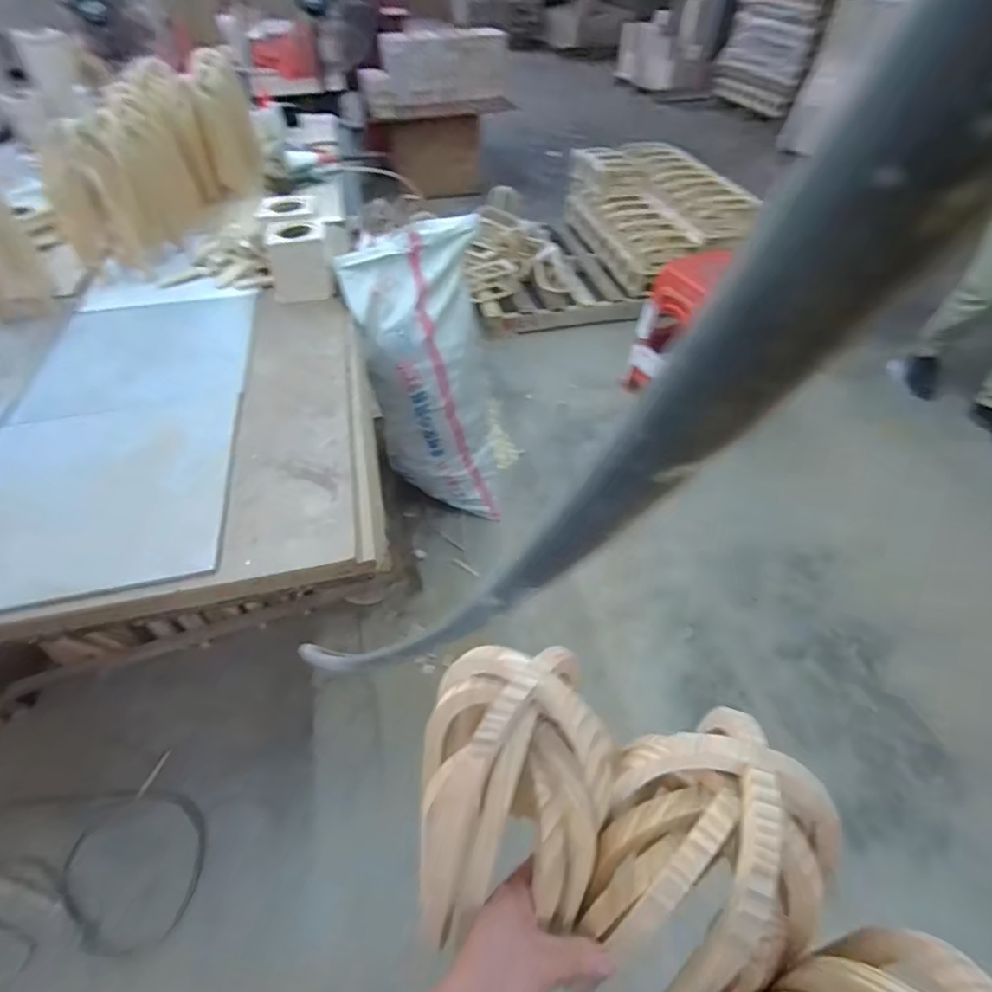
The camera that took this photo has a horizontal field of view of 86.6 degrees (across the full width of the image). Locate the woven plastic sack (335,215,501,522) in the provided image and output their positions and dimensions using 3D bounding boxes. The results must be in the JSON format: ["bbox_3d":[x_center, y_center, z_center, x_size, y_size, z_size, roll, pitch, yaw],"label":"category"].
[{"bbox_3d":[-0.164,-0.320,1.480,0.376,0.807,0.306,5,48,0],"label":"woven plastic sack"}]

